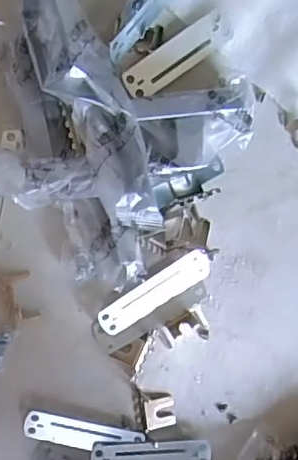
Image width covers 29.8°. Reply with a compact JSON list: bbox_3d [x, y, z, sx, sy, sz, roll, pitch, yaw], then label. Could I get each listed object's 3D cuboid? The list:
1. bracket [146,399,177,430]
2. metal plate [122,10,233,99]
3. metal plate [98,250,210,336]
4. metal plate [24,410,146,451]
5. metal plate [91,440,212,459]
[{"bbox_3d":[0.010,0.151,0.460,0.024,0.004,0.024,-3,92,-6],"label":"bracket"},{"bbox_3d":[0.023,-0.140,0.448,0.095,0.004,0.026,-35,99,0],"label":"metal plate"},{"bbox_3d":[0.006,0.051,0.449,0.099,0.005,0.027,-32,114,-6],"label":"metal plate"},{"bbox_3d":[-0.053,0.166,0.451,0.093,0.007,0.024,14,90,-7],"label":"metal plate"},{"bbox_3d":[0.003,0.185,0.457,0.095,0.007,0.028,-1,100,-3],"label":"metal plate"}]

